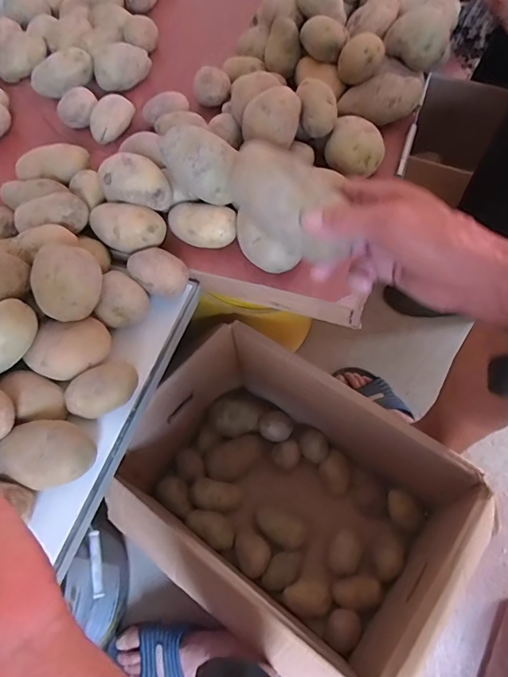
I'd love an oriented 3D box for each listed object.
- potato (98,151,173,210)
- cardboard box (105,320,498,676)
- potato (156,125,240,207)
[{"bbox_3d":[-0.128,-0.171,0.488,0.073,0.044,0.037,13,61,11],"label":"potato"},{"bbox_3d":[0.050,0.227,0.641,0.419,0.230,0.281,33,66,21],"label":"cardboard box"},{"bbox_3d":[-0.056,-0.184,0.491,0.095,0.064,0.055,31,66,20],"label":"potato"}]

